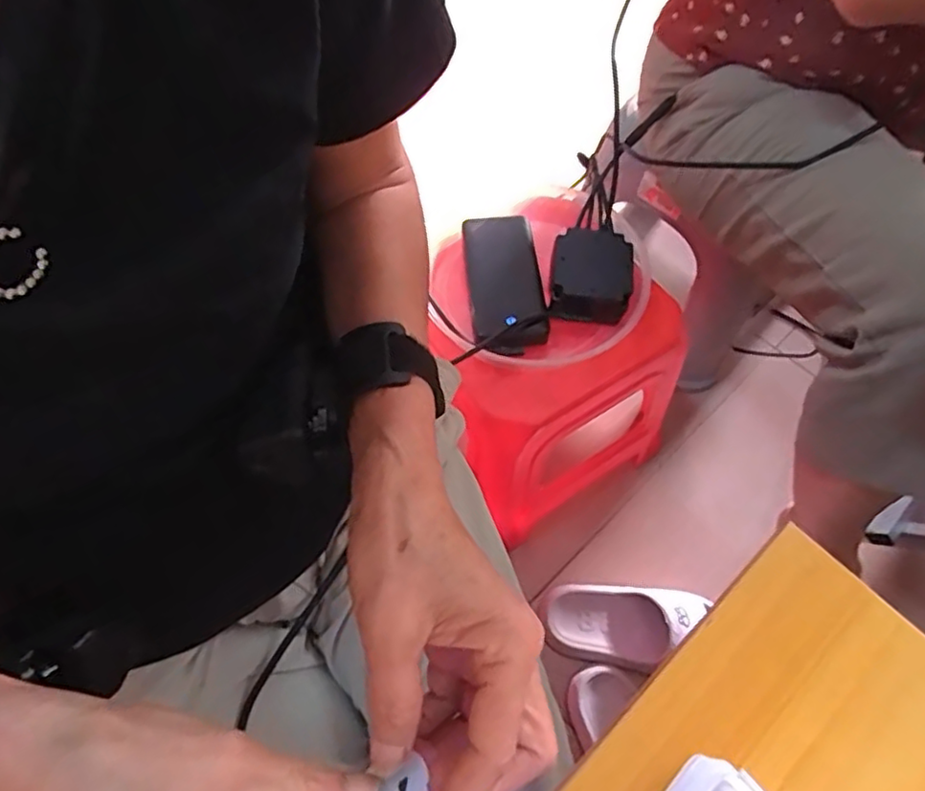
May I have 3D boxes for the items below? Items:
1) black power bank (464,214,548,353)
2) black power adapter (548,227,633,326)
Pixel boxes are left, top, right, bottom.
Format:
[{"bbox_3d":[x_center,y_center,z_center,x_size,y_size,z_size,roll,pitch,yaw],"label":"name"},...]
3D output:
[{"bbox_3d":[0.041,-0.113,0.622,0.070,0.026,0.159,-6,61,-3],"label":"black power bank"},{"bbox_3d":[0.124,-0.117,0.609,0.071,0.034,0.087,7,61,5],"label":"black power adapter"}]

